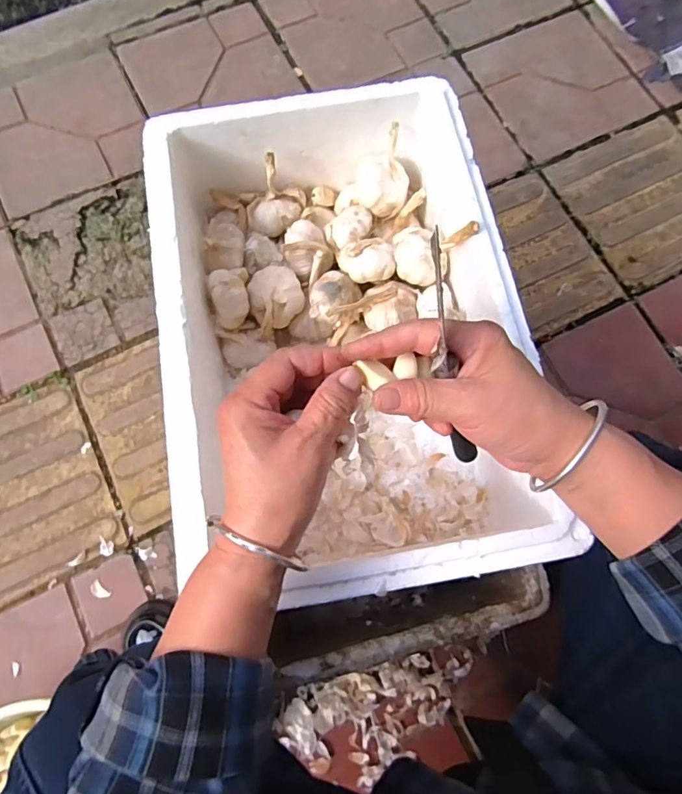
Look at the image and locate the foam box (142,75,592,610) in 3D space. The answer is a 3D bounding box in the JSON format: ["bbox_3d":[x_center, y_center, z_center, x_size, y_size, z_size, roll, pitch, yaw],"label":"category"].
[{"bbox_3d":[-0.005,-0.062,0.474,0.290,0.158,0.424,-10,77,-5],"label":"foam box"}]

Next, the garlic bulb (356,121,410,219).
[{"bbox_3d":[0.044,-0.225,0.512,0.056,0.070,0.057,10,76,0],"label":"garlic bulb"}]

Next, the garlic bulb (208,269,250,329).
[{"bbox_3d":[-0.110,-0.101,0.498,0.034,0.039,0.053,-13,77,-6],"label":"garlic bulb"}]

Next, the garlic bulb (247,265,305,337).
[{"bbox_3d":[-0.065,-0.100,0.510,0.053,0.037,0.055,1,76,-2],"label":"garlic bulb"}]

